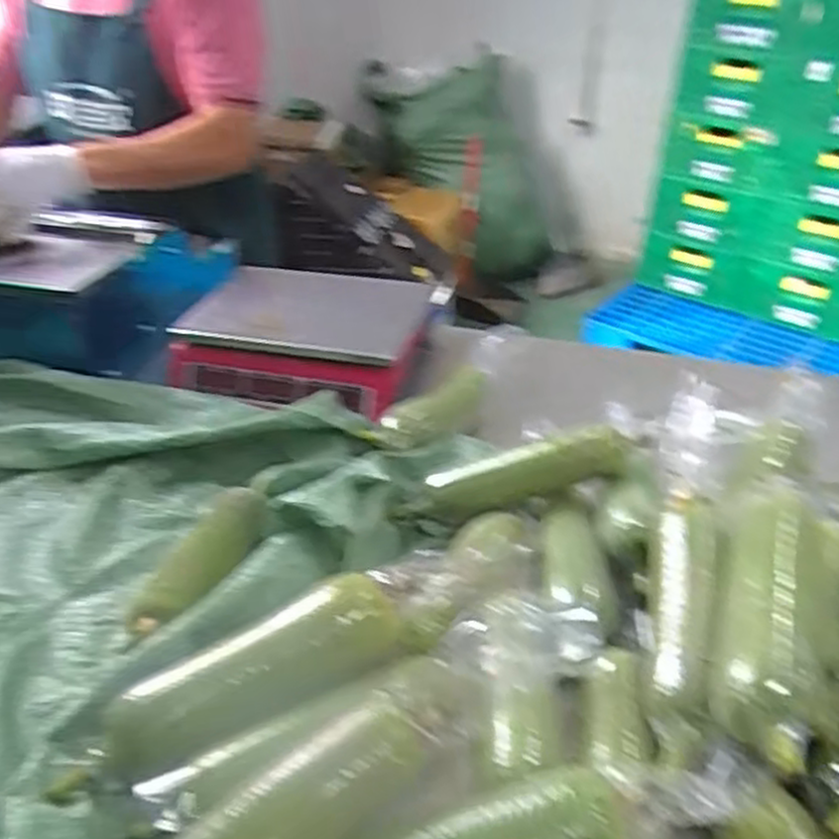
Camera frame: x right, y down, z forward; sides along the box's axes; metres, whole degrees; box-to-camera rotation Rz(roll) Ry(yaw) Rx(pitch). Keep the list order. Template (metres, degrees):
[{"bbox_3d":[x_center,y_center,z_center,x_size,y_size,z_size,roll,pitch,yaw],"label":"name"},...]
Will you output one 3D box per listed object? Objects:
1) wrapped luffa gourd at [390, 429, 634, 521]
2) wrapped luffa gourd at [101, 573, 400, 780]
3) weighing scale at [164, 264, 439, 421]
[{"bbox_3d":[0.097,0.063,0.794,0.240,0.051,0.044,-17,30,17],"label":"wrapped luffa gourd"},{"bbox_3d":[-0.125,0.195,0.600,0.233,0.058,0.069,-16,38,-24],"label":"wrapped luffa gourd"},{"bbox_3d":[-0.156,-0.131,1.078,0.306,0.092,0.306,6,34,8],"label":"weighing scale"}]

